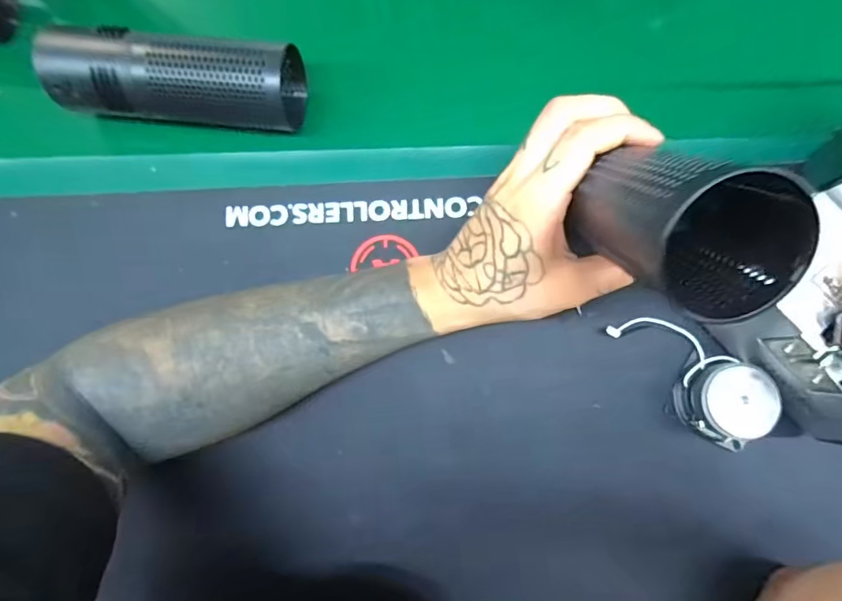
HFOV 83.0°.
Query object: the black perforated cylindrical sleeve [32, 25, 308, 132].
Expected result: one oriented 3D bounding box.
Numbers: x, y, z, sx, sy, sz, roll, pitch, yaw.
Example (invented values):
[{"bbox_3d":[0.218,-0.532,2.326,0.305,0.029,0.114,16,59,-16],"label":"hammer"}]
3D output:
[{"bbox_3d":[-0.173,-0.154,0.336,0.182,0.057,0.058,7,84,2],"label":"black perforated cylindrical sleeve"}]

